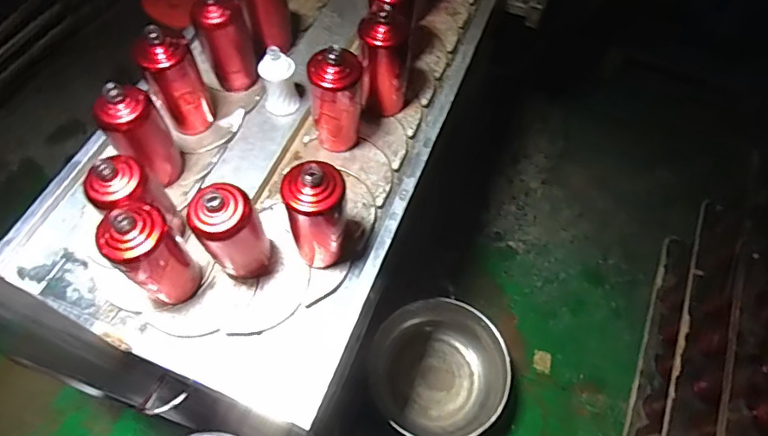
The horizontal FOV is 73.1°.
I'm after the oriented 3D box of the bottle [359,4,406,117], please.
[{"bbox_3d":[0.000,-0.255,0.881,0.080,0.208,0.076,3,53,1],"label":"bottle"}]

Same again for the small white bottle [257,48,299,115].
[{"bbox_3d":[-0.179,-0.234,0.876,0.059,0.131,0.051,-13,55,-11],"label":"small white bottle"}]

